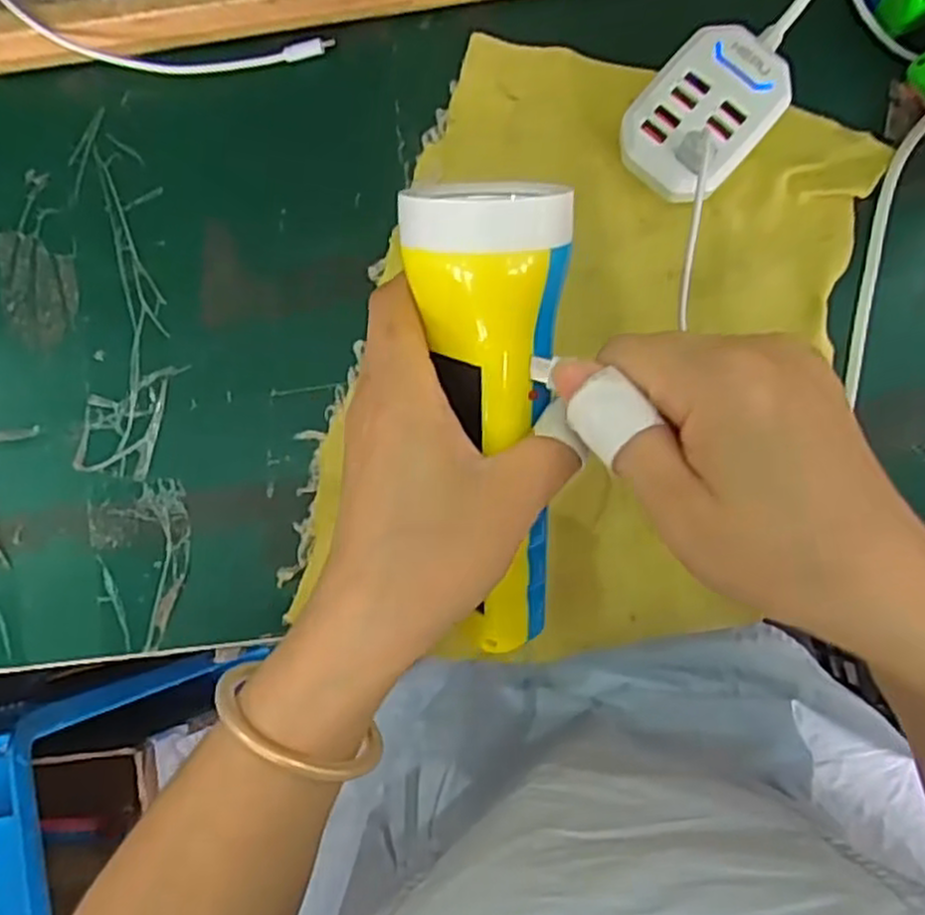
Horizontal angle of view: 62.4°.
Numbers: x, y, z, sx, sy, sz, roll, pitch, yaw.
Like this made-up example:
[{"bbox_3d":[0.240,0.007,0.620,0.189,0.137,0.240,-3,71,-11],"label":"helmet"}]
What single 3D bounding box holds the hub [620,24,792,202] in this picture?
[{"bbox_3d":[0.106,-0.150,0.343,0.052,0.027,0.076,42,88,8],"label":"hub"}]

